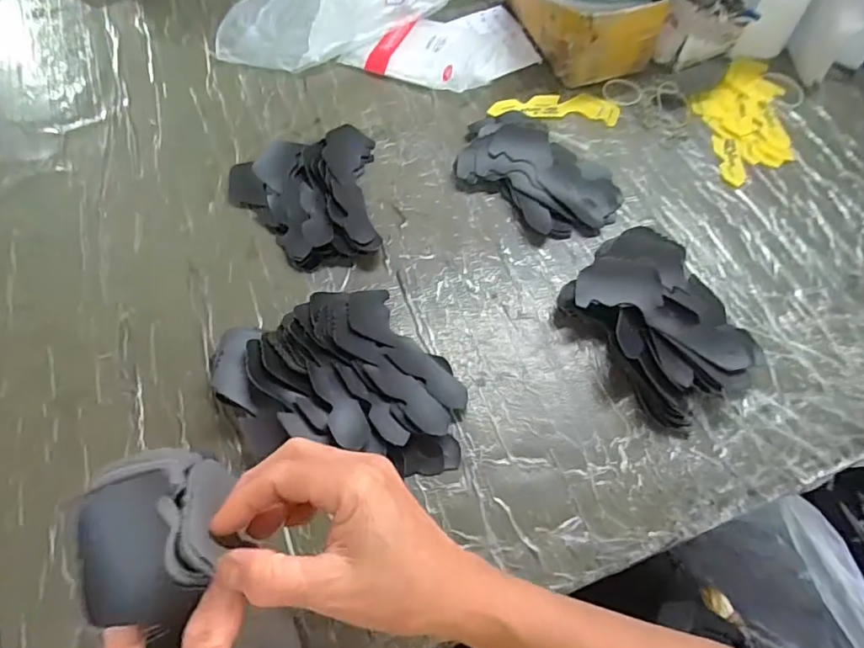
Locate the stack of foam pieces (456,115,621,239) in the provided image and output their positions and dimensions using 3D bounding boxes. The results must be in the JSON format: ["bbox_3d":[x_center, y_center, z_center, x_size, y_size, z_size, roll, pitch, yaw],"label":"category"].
[{"bbox_3d":[0.107,-0.163,0.563,0.116,0.035,0.179,-36,68,-19],"label":"stack of foam pieces"}]

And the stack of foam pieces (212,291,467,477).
[{"bbox_3d":[-0.073,0.040,0.445,0.197,0.035,0.170,2,61,0],"label":"stack of foam pieces"}]

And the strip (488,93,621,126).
[{"bbox_3d":[0.142,-0.252,0.628,0.148,0.007,0.048,2,61,-1],"label":"strip"}]

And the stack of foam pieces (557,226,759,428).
[{"bbox_3d":[0.193,-0.005,0.466,0.109,0.041,0.161,-28,65,-16],"label":"stack of foam pieces"}]

